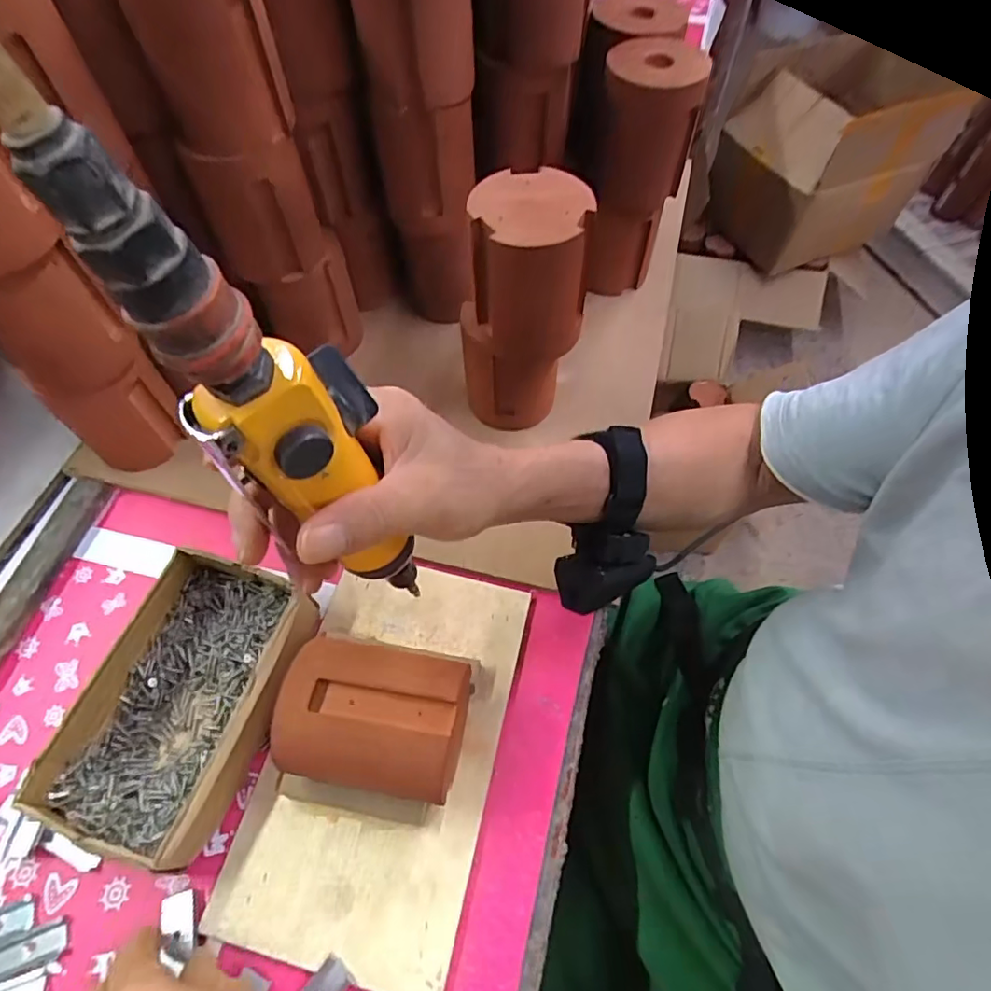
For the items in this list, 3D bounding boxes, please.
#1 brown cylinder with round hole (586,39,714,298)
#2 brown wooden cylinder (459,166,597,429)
[{"bbox_3d":[0.119,-0.264,0.507,0.069,0.210,0.091,28,63,15],"label":"brown cylinder with round hole"},{"bbox_3d":[0.017,-0.122,0.437,0.081,0.214,0.067,-4,59,-3],"label":"brown wooden cylinder"}]

